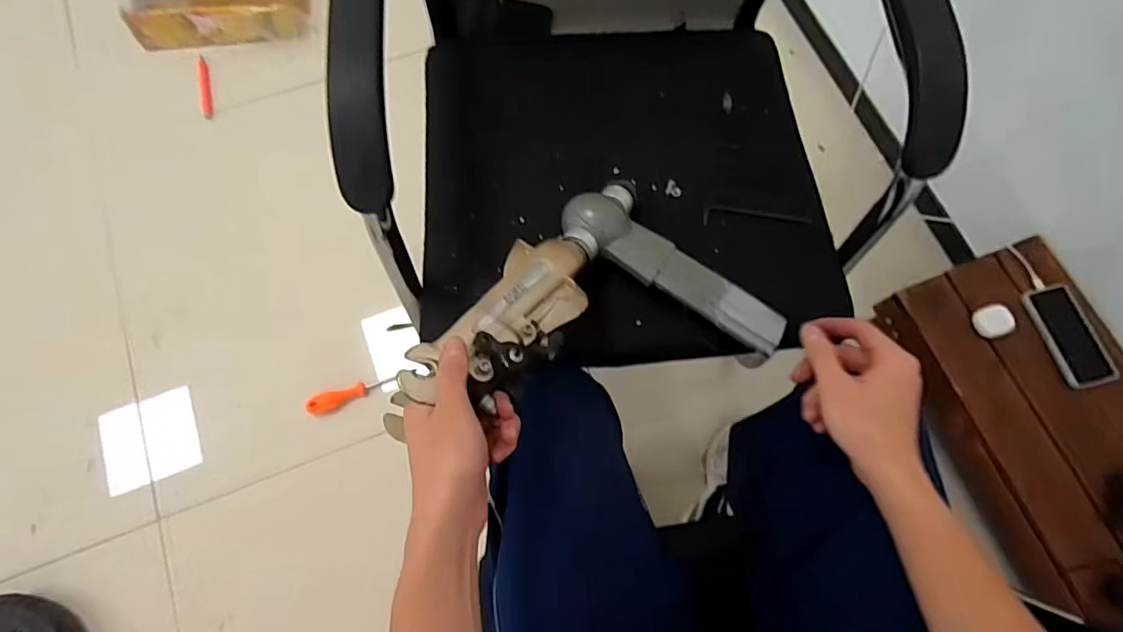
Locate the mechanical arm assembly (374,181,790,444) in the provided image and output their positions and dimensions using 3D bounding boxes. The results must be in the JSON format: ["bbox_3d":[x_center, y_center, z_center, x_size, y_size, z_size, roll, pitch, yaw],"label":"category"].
[{"bbox_3d":[0.011,-0.013,0.503,0.391,0.082,0.234,-17,73,-35],"label":"mechanical arm assembly"}]

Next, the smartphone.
[{"bbox_3d":[0.840,0.030,0.881,0.098,0.012,0.166,-14,75,-6],"label":"smartphone"}]

